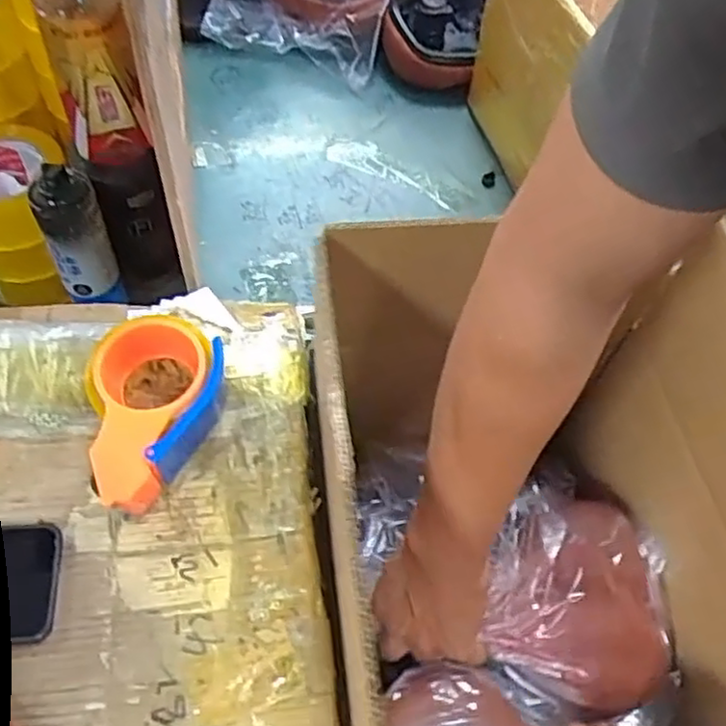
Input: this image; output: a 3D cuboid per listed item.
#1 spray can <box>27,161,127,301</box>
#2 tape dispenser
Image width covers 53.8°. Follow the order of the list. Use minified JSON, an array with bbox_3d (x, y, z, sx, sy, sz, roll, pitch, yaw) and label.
[{"bbox_3d":[-0.254,-0.112,0.644,0.057,0.147,0.046,-18,63,-17],"label":"spray can"},{"bbox_3d":[-0.148,0.037,0.532,0.096,0.061,0.139,-9,57,-8],"label":"tape dispenser"}]

